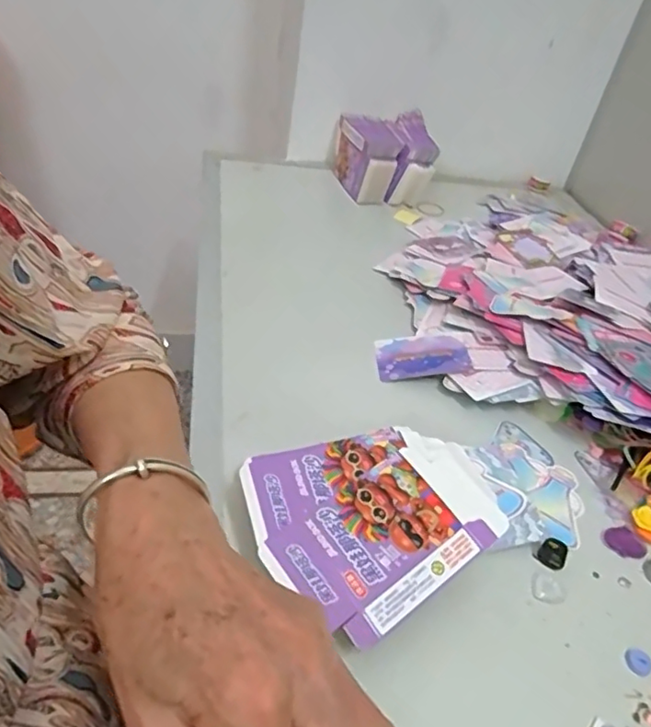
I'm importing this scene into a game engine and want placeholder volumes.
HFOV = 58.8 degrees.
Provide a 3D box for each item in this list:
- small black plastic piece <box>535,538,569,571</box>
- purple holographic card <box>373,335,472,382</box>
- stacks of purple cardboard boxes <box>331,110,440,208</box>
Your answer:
[{"bbox_3d":[0.163,0.135,0.412,0.020,0.013,0.018,33,44,25],"label":"small black plastic piece"},{"bbox_3d":[0.094,-0.010,0.571,0.087,0.007,0.068,-7,37,1],"label":"purple holographic card"},{"bbox_3d":[0.089,-0.308,0.875,0.131,0.097,0.132,-1,41,-14],"label":"stacks of purple cardboard boxes"}]

